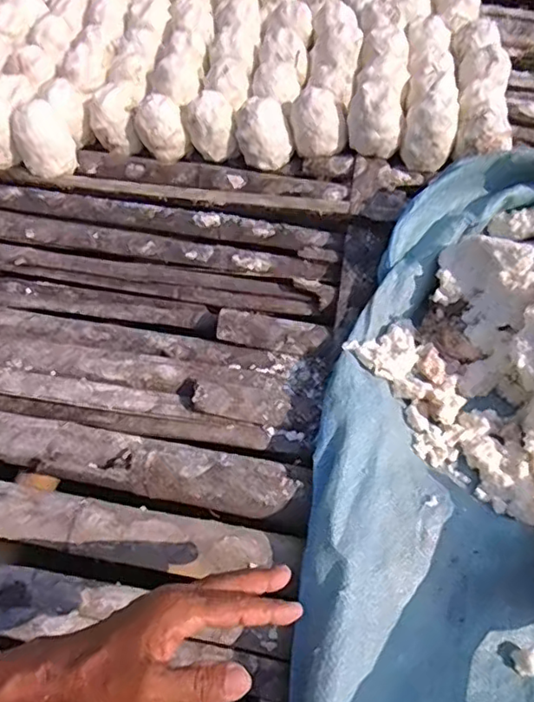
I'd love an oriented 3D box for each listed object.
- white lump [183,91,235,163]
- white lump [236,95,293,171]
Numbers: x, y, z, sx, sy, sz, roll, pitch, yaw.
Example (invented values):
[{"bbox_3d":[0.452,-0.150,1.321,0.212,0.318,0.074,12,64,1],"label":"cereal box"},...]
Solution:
[{"bbox_3d":[-0.089,-0.350,0.925,0.074,0.089,0.059,-5,54,-4],"label":"white lump"},{"bbox_3d":[-0.005,-0.336,0.909,0.084,0.087,0.066,-1,54,-1],"label":"white lump"}]

